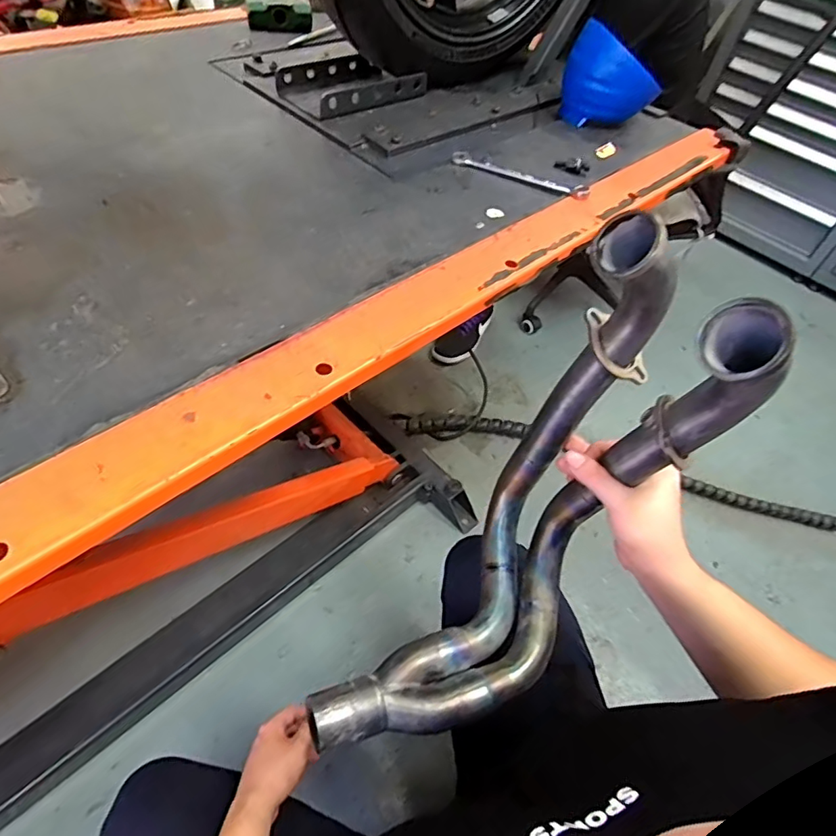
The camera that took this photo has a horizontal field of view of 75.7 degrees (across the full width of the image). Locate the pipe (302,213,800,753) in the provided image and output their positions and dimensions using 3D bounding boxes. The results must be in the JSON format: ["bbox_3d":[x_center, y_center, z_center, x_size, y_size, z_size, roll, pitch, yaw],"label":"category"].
[{"bbox_3d":[0.091,0.099,0.435,0.146,0.382,0.363,33,55,20],"label":"pipe"}]

